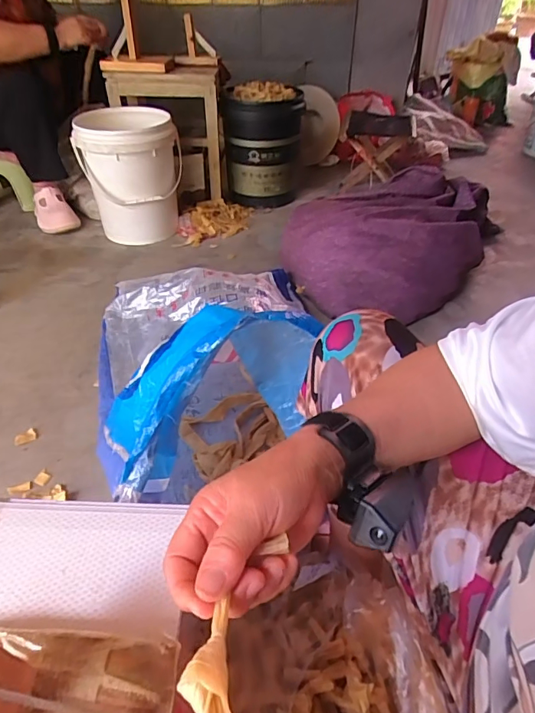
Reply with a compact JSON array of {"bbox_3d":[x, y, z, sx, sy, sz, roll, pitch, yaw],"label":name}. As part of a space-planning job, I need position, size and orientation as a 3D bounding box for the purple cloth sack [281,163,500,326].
[{"bbox_3d":[0.346,-0.350,1.283,0.455,0.213,0.609,28,48,29],"label":"purple cloth sack"}]

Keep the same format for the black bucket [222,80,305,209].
[{"bbox_3d":[-0.017,-0.772,1.677,0.276,0.374,0.276,-1,41,-1],"label":"black bucket"}]

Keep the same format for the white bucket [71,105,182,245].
[{"bbox_3d":[-0.424,-0.566,1.458,0.292,0.351,0.278,-6,41,-10],"label":"white bucket"}]

